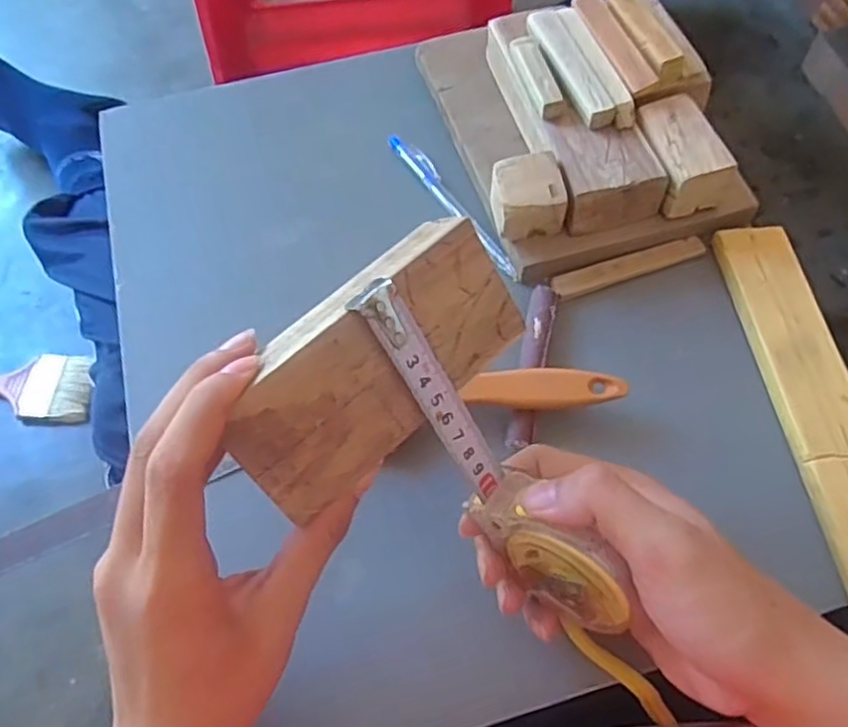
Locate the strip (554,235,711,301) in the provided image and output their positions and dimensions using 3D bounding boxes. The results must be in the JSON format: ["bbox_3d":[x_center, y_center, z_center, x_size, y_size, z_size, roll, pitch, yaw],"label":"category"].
[{"bbox_3d":[0.127,-0.060,0.418,0.099,0.009,0.015,-22,63,-2],"label":"strip"}]

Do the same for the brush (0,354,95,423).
[{"bbox_3d":[-0.401,0.019,0.650,0.180,0.015,0.064,3,58,6],"label":"brush"}]

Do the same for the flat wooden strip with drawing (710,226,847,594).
[{"bbox_3d":[0.216,0.025,0.371,0.043,0.011,0.240,-7,61,-1],"label":"flat wooden strip with drawing"}]

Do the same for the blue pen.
[{"bbox_3d":[0.020,-0.107,0.449,0.014,0.012,0.139,-33,64,-8],"label":"blue pen"}]

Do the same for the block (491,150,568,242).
[{"bbox_3d":[0.063,-0.098,0.406,0.047,0.035,0.044,-13,63,3],"label":"block"}]

